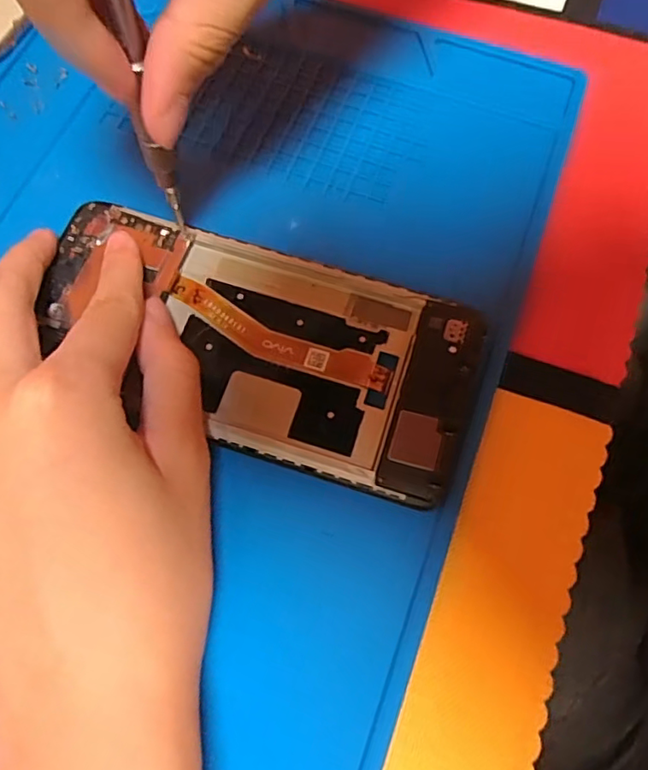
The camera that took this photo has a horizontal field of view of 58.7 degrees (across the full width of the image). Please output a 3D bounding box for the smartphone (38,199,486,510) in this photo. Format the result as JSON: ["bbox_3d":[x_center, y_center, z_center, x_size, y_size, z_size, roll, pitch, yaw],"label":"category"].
[{"bbox_3d":[-0.024,-0.015,0.191,0.145,0.007,0.070,17,70,5],"label":"smartphone"}]

